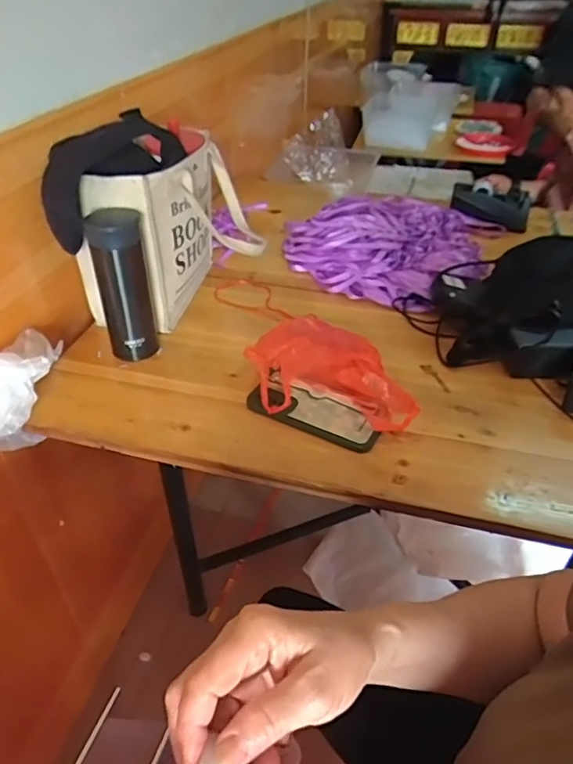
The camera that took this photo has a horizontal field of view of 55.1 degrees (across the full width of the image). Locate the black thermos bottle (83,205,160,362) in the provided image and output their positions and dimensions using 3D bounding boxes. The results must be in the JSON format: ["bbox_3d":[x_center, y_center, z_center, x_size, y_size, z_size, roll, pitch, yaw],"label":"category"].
[{"bbox_3d":[-0.210,-0.121,0.712,0.063,0.189,0.065,-6,38,-8],"label":"black thermos bottle"}]

